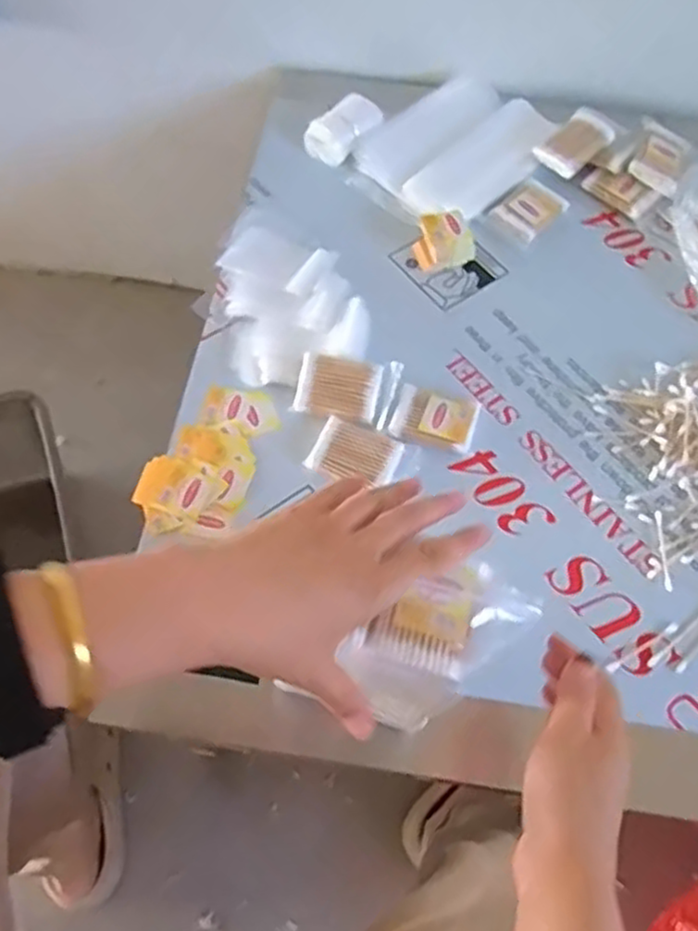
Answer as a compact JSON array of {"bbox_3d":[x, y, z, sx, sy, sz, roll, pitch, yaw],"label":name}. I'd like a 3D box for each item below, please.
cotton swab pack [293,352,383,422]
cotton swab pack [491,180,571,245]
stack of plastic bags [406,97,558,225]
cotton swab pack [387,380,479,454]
[{"bbox_3d":[-0.010,-0.073,0.683,0.076,0.007,0.054,9,83,6],"label":"cotton swab pack"},{"bbox_3d":[0.196,-0.278,0.801,0.082,0.014,0.055,-42,72,-19],"label":"cotton swab pack"},{"bbox_3d":[0.151,-0.335,0.815,0.192,0.015,0.084,-41,71,-18],"label":"stack of plastic bags"},{"bbox_3d":[0.078,-0.042,0.682,0.076,0.019,0.054,16,65,7],"label":"cotton swab pack"}]

